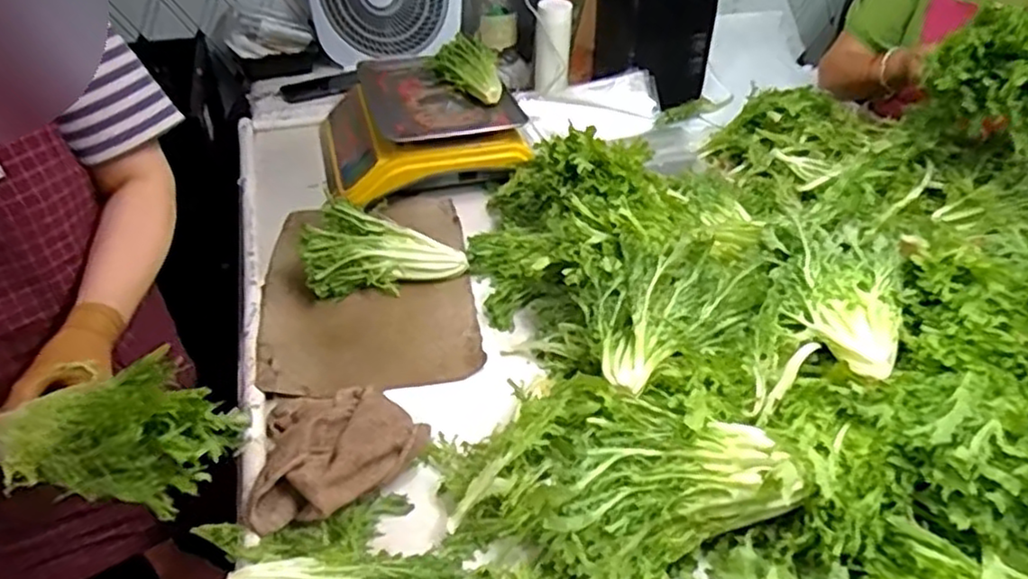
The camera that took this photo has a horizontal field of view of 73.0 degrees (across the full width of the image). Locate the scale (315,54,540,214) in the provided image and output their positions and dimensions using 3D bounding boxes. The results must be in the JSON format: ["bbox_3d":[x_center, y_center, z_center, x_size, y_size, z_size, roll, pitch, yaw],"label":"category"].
[{"bbox_3d":[-0.170,-0.287,1.215,0.322,0.112,0.343,-10,41,-14],"label":"scale"}]

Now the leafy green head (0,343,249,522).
[{"bbox_3d":[-0.336,0.100,0.553,0.181,0.110,0.107,8,40,8],"label":"leafy green head"}]

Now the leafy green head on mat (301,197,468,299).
[{"bbox_3d":[-0.181,-0.051,0.970,0.216,0.065,0.146,8,40,8],"label":"leafy green head on mat"}]

